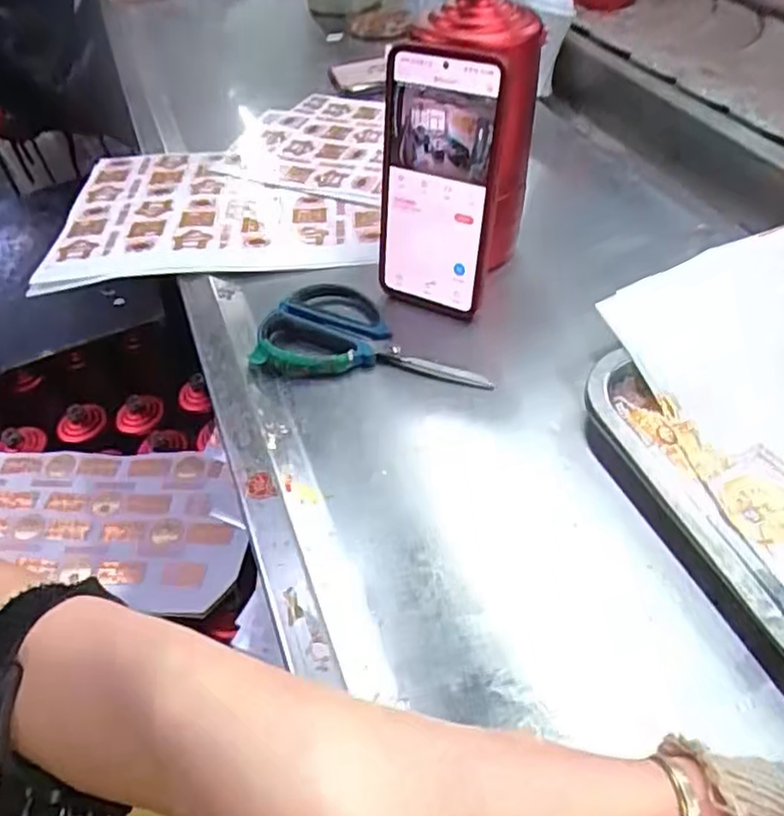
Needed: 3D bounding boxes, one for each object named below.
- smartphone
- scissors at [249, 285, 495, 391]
[{"bbox_3d":[0.028,-0.144,0.456,0.085,0.167,0.016,24,38,25],"label":"smartphone"},{"bbox_3d":[-0.012,-0.055,0.474,0.159,0.015,0.088,4,47,9],"label":"scissors"}]

